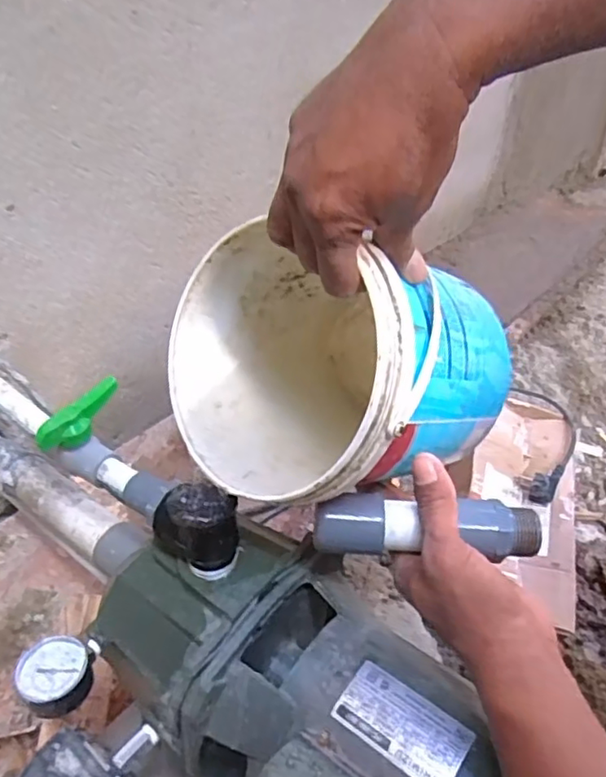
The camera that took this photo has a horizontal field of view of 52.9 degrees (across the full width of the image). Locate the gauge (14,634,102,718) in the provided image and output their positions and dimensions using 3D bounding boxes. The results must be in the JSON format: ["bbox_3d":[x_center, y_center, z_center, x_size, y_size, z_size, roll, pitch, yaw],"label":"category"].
[{"bbox_3d":[-0.189,0.219,0.462,0.052,0.022,0.060,7,38,5],"label":"gauge"}]

